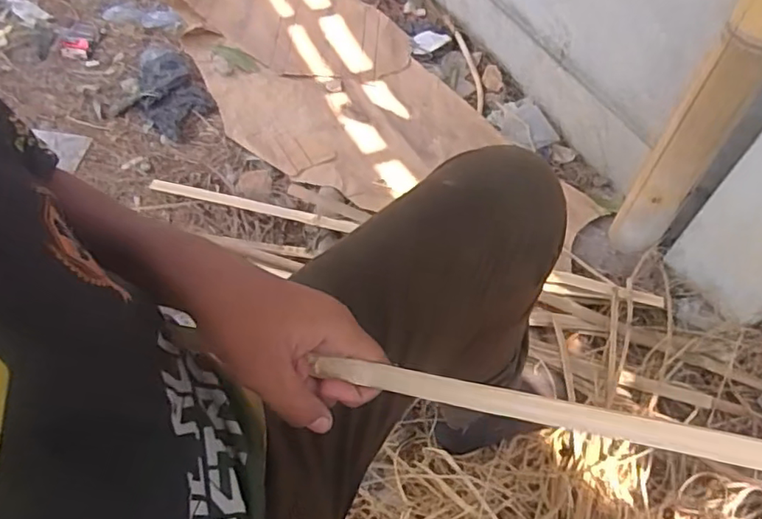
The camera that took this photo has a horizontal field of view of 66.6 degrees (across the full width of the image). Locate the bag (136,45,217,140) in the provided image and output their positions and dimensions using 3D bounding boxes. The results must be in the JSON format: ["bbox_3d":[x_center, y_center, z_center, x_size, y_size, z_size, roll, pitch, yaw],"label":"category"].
[{"bbox_3d":[-0.474,-0.381,1.297,0.139,0.027,0.301,-25,59,-20],"label":"bag"}]

